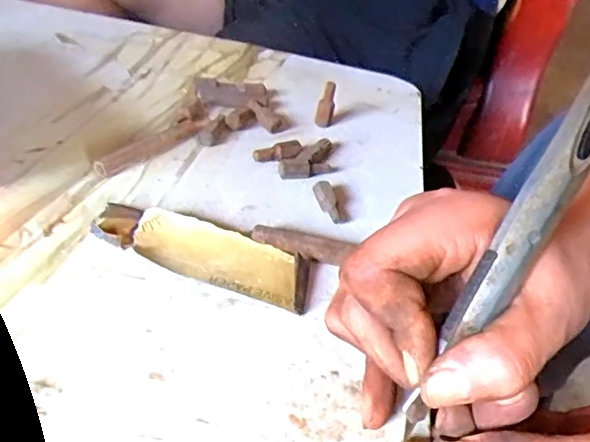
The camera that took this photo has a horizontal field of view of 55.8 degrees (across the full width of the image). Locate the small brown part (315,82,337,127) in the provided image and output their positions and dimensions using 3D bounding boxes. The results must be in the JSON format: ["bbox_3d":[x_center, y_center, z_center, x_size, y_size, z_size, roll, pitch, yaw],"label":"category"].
[{"bbox_3d":[0.020,-0.077,0.368,0.012,0.030,0.006,4,37,-8],"label":"small brown part"}]

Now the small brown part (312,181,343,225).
[{"bbox_3d":[0.018,-0.009,0.301,0.009,0.010,0.028,-11,54,-18],"label":"small brown part"}]

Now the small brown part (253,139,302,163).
[{"bbox_3d":[-0.010,-0.040,0.330,0.029,0.010,0.008,-12,42,-27],"label":"small brown part"}]

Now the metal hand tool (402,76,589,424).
[{"bbox_3d":[0.076,0.007,0.191,0.014,0.011,0.137,32,89,30],"label":"metal hand tool"}]

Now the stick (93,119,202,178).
[{"bbox_3d":[-0.080,-0.045,0.319,0.013,0.010,0.082,28,40,22],"label":"stick"}]

